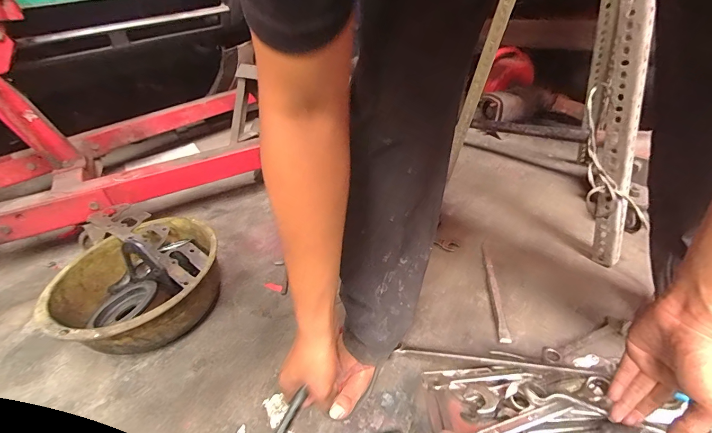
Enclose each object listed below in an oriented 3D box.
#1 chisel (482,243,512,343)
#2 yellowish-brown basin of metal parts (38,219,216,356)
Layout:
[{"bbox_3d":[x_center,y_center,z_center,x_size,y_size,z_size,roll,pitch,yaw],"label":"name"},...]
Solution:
[{"bbox_3d":[0.286,0.140,0.703,0.017,0.019,0.263,2,37,11],"label":"chisel"},{"bbox_3d":[-0.427,0.153,0.702,0.286,0.141,0.295,-6,35,4],"label":"yellowish-brown basin of metal parts"}]

